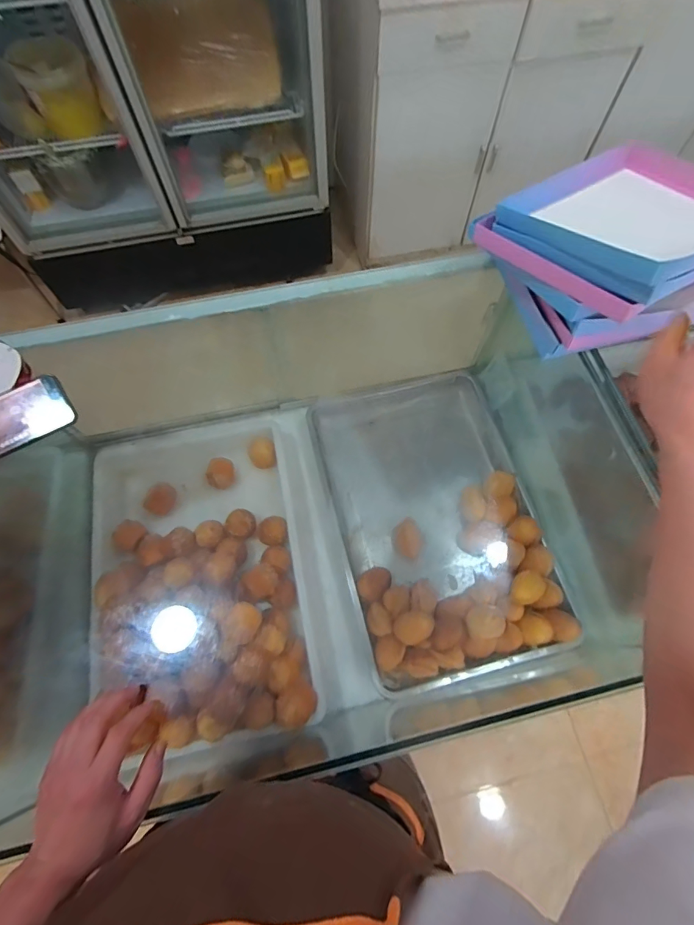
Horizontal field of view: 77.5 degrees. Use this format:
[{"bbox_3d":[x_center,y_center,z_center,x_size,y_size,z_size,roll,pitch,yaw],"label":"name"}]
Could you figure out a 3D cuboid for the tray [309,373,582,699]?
[{"bbox_3d":[0.169,0.101,0.864,0.381,0.088,0.598,-13,64,-3],"label":"tray"}]

